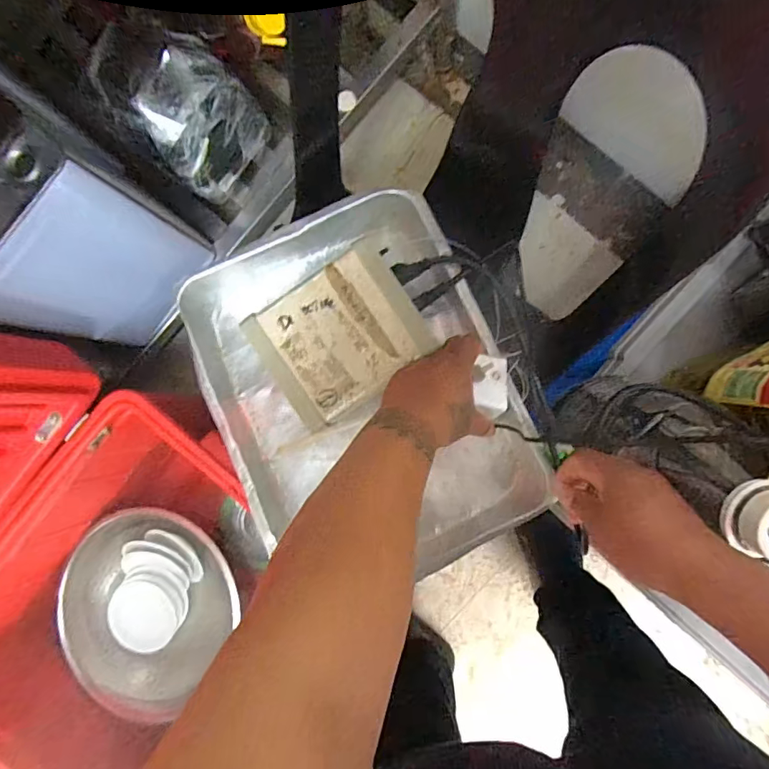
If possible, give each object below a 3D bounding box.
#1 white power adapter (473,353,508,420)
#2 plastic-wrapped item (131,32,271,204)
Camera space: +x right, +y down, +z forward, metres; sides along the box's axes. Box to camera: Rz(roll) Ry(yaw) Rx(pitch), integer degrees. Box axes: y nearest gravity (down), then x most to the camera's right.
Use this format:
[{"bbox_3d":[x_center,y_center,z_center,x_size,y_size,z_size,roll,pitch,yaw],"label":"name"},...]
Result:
[{"bbox_3d":[0.110,0.002,0.480,0.033,0.020,0.062,0,90,5],"label":"white power adapter"},{"bbox_3d":[-0.297,-0.418,0.770,0.105,0.203,0.176,39,93,4],"label":"plastic-wrapped item"}]

